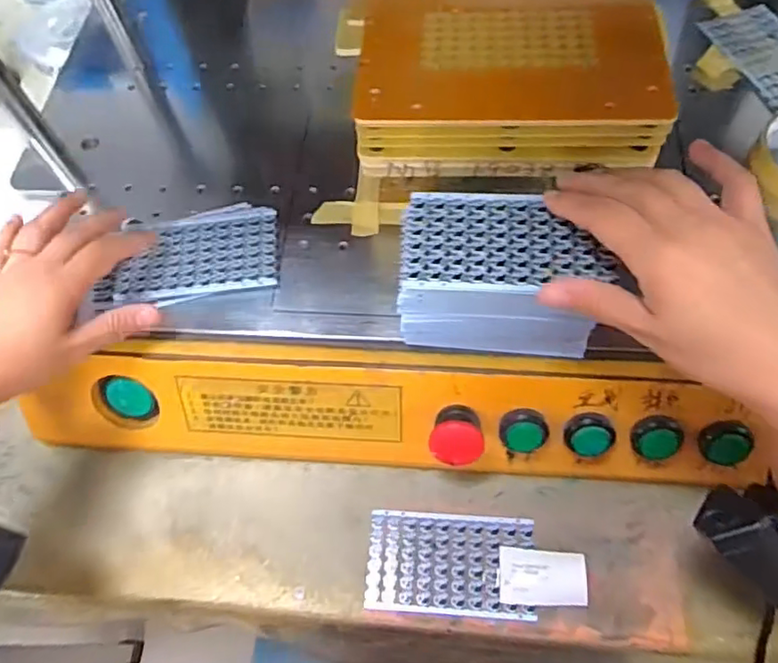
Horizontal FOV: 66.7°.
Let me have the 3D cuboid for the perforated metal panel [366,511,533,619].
[{"bbox_3d":[0.042,0.161,0.411,0.111,0.005,0.065,2,63,5],"label":"perforated metal panel"}]

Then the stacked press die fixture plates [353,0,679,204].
[{"bbox_3d":[0.082,-0.180,0.438,0.198,0.091,0.160,1,63,4],"label":"stacked press die fixture plates"}]

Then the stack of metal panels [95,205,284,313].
[{"bbox_3d":[-0.145,-0.056,0.431,0.129,0.006,0.078,-10,63,-2],"label":"stack of metal panels"}]

